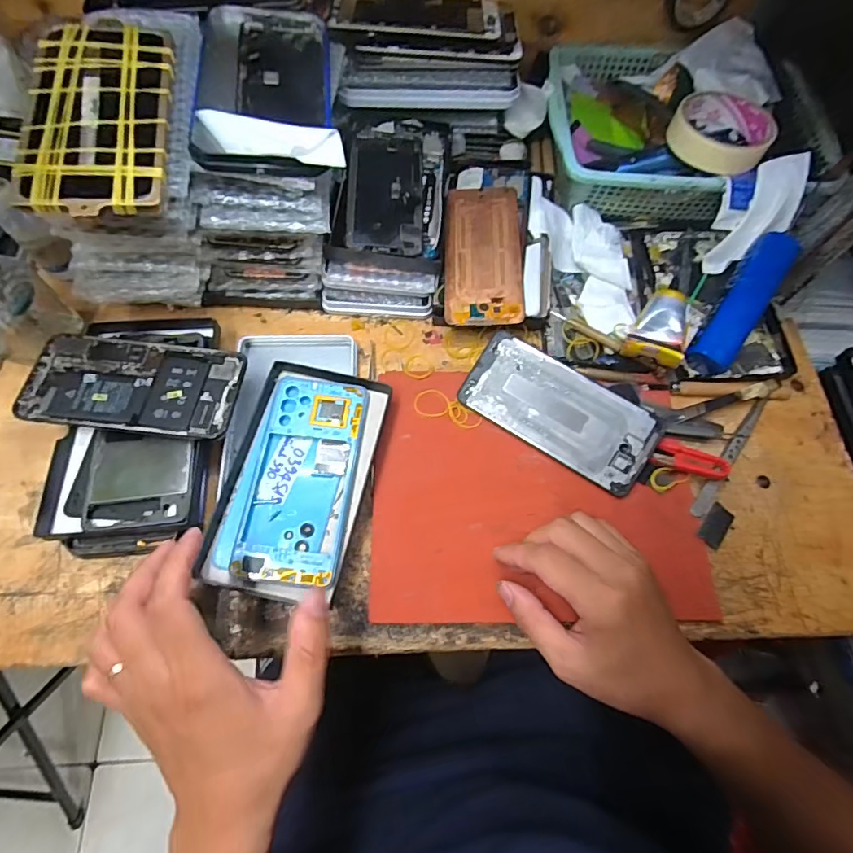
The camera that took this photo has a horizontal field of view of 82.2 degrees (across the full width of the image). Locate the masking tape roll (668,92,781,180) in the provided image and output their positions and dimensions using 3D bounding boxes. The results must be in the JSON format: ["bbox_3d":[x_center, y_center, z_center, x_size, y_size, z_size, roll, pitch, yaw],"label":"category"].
[{"bbox_3d":[0.275,-0.274,0.456,0.086,0.025,0.086,1,67,-3],"label":"masking tape roll"}]

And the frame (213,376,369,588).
[{"bbox_3d":[-0.096,0.035,0.365,0.082,0.009,0.156,9,67,0],"label":"frame"}]

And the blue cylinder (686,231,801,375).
[{"bbox_3d":[0.280,-0.109,0.431,0.034,0.029,0.133,32,92,10],"label":"blue cylinder"}]

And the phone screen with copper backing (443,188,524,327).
[{"bbox_3d":[0.052,-0.159,0.442,0.067,0.009,0.150,3,67,-2],"label":"phone screen with copper backing"}]

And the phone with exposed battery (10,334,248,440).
[{"bbox_3d":[-0.222,-0.032,0.375,0.154,0.006,0.077,7,65,-1],"label":"phone with exposed battery"}]

